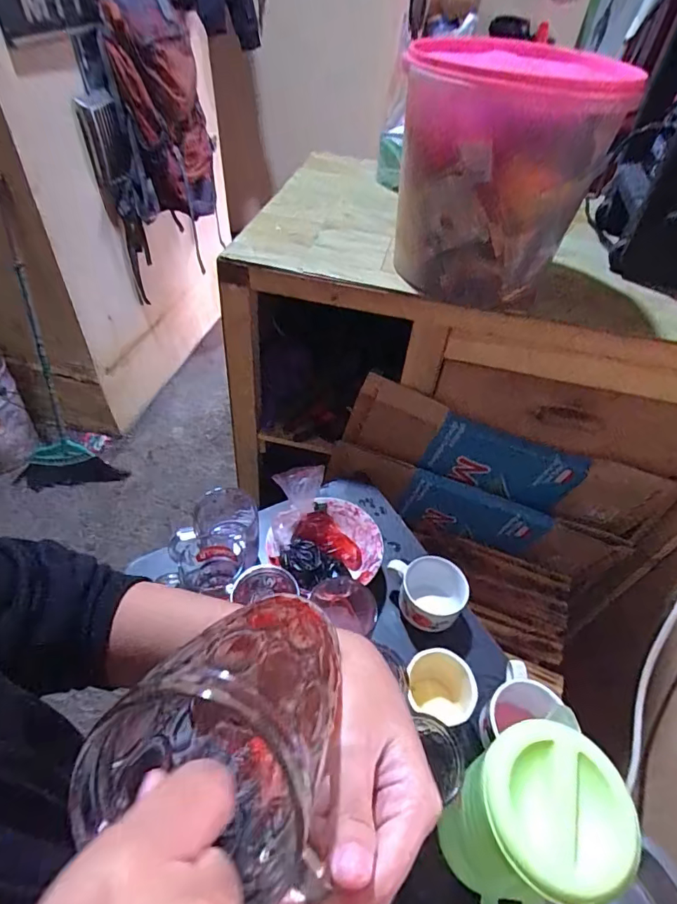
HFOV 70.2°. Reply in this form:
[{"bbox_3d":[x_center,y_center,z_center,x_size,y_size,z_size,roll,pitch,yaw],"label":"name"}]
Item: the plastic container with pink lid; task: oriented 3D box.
[{"bbox_3d":[0.205,-0.362,0.623,0.235,0.233,0.270,18,48,13],"label":"plastic container with pink lid"}]

